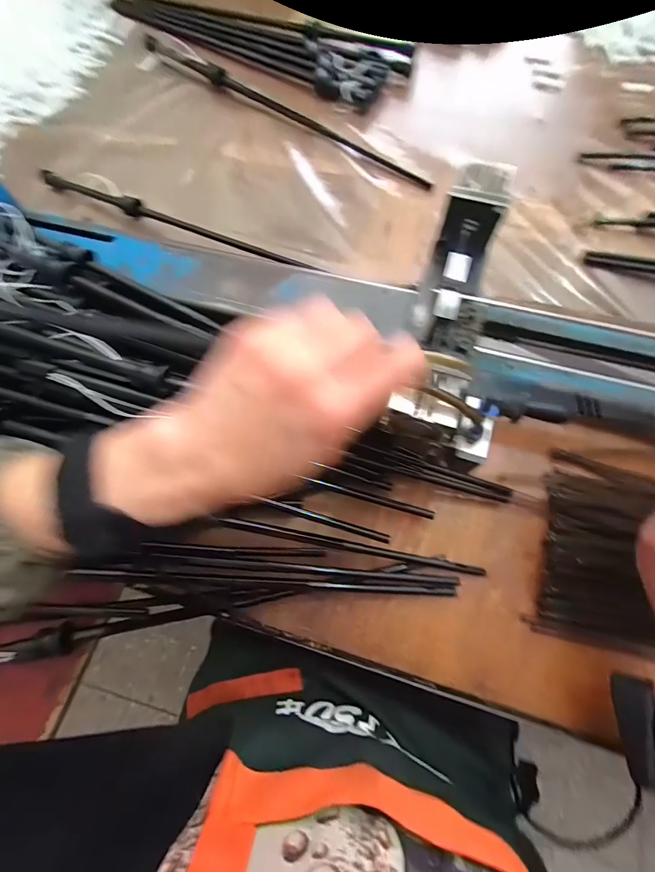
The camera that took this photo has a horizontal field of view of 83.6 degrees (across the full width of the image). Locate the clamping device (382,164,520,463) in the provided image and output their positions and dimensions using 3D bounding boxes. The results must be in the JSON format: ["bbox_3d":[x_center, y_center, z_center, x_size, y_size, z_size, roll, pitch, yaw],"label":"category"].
[{"bbox_3d":[0.123,-0.110,0.328,0.097,0.082,0.270,15,75,8],"label":"clamping device"}]

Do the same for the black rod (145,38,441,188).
[{"bbox_3d":[-0.077,-0.527,0.588,0.572,0.022,0.030,35,78,11],"label":"black rod"}]

